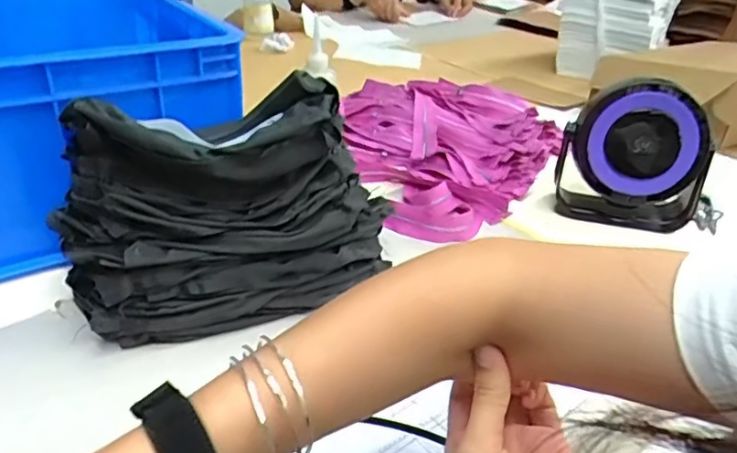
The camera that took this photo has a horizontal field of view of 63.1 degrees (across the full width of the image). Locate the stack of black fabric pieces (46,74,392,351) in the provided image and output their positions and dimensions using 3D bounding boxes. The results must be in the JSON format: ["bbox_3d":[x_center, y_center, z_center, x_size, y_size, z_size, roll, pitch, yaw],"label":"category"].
[{"bbox_3d":[-0.122,-0.025,0.525,0.264,0.171,0.145,-13,35,-27],"label":"stack of black fabric pieces"}]

